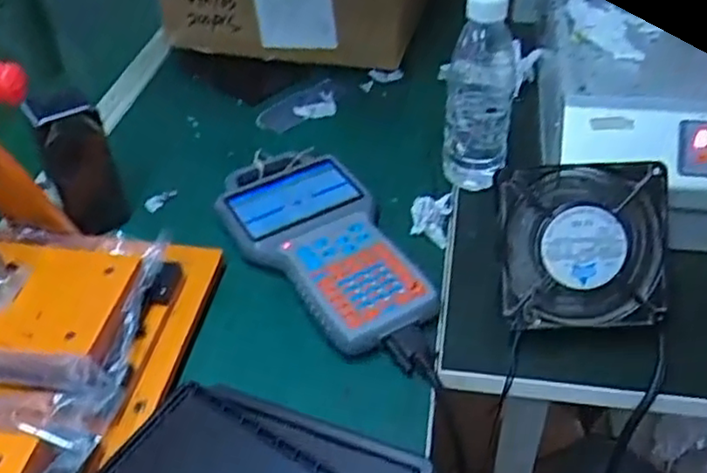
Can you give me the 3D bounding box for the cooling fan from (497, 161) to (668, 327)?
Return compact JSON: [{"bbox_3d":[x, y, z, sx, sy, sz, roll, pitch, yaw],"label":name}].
[{"bbox_3d":[0.164,0.007,0.494,0.117,0.116,0.046,-2,3,4],"label":"cooling fan"}]

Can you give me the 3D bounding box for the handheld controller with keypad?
[{"bbox_3d":[-0.030,0.002,0.597,0.123,0.028,0.247,-23,46,-19],"label":"handheld controller with keypad"}]

